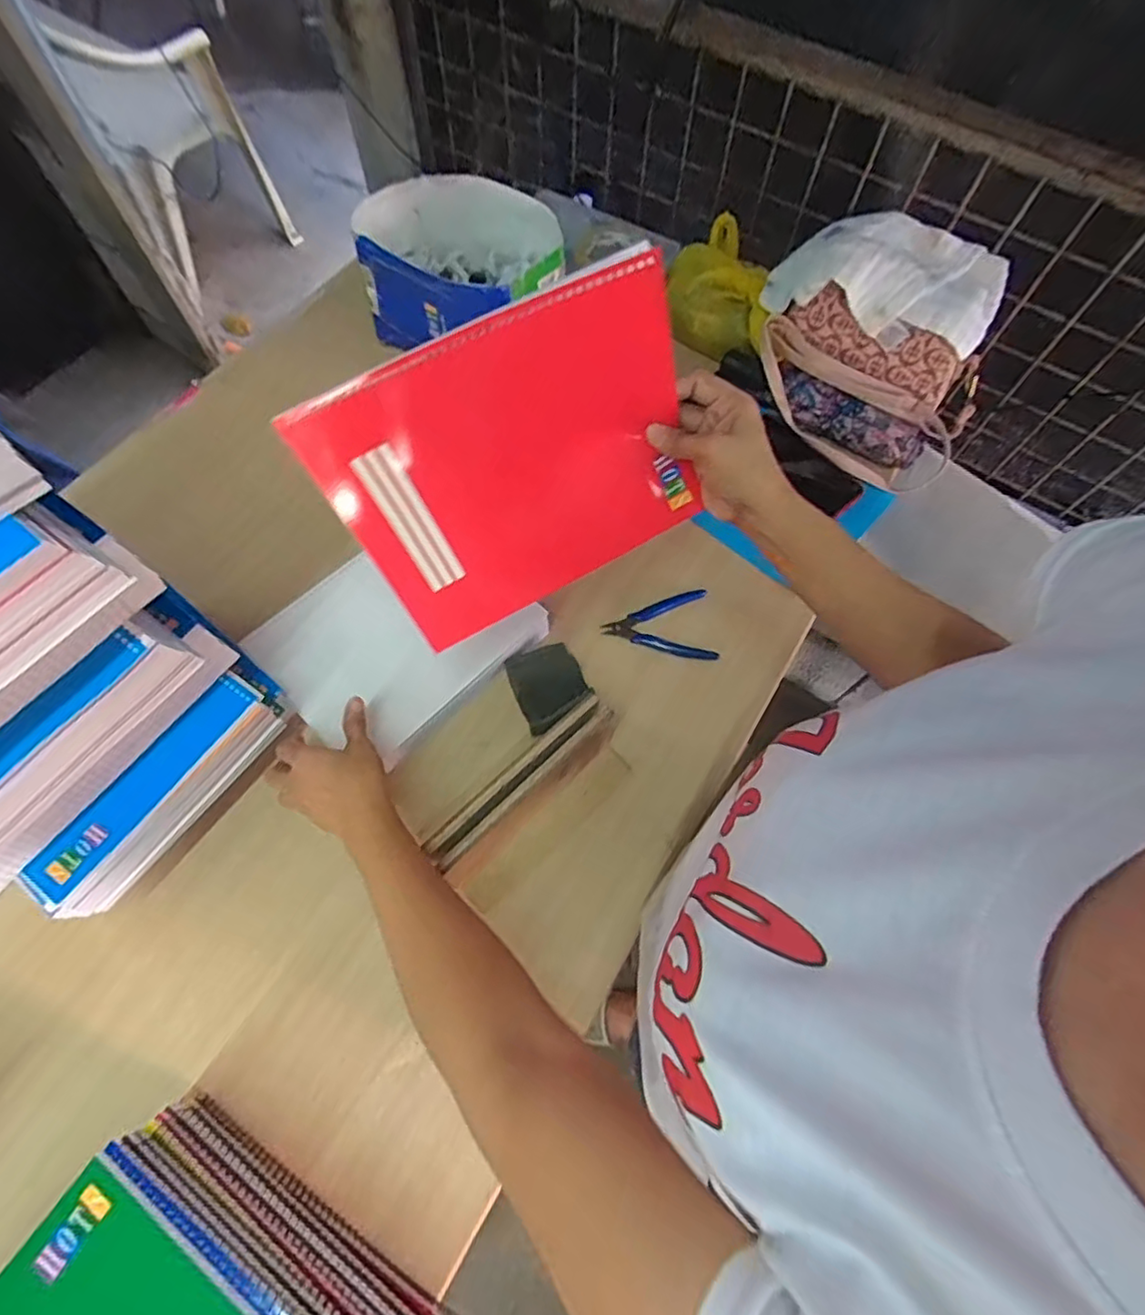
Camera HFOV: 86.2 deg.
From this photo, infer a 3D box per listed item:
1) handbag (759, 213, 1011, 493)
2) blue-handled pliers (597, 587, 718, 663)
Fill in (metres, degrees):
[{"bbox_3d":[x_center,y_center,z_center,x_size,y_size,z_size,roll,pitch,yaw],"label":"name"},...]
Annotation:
[{"bbox_3d":[0.363,-0.377,0.745,0.297,0.170,0.200,31,69,11],"label":"handbag"},{"bbox_3d":[0.093,-0.032,0.667,0.116,0.013,0.086,-5,67,-4],"label":"blue-handled pliers"}]

